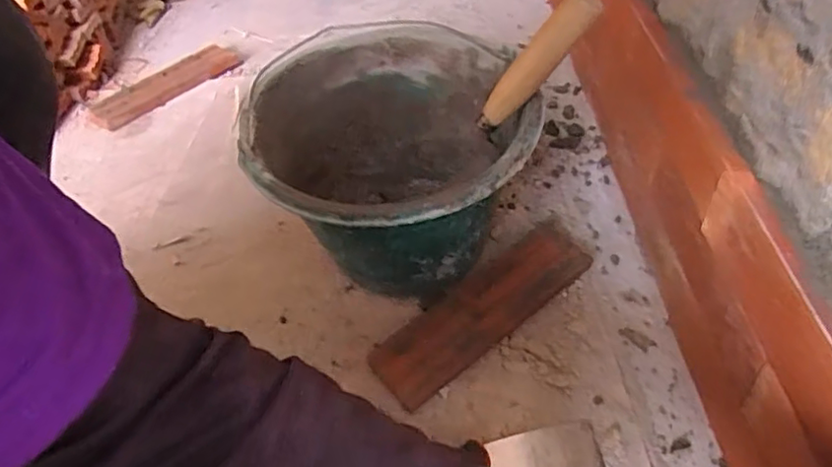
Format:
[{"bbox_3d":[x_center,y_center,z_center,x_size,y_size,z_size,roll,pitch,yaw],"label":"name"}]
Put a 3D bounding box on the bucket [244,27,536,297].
[{"bbox_3d":[-0.018,-0.052,0.618,0.250,0.190,0.271,-3,45,3],"label":"bucket"}]

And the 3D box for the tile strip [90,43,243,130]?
[{"bbox_3d":[-0.377,-0.224,0.942,0.231,0.022,0.080,-37,52,-27],"label":"tile strip"}]

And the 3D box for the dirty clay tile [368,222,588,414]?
[{"bbox_3d":[0.065,0.071,0.596,0.232,0.036,0.066,-32,50,-24],"label":"dirty clay tile"}]

